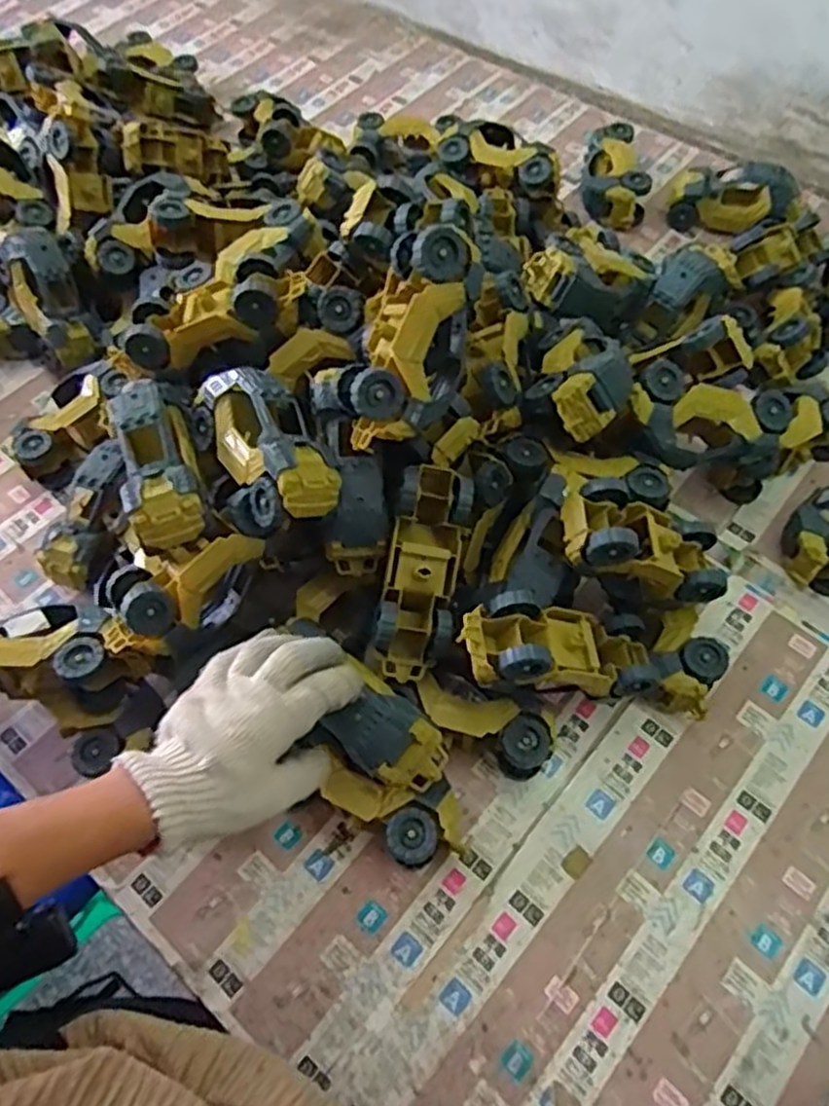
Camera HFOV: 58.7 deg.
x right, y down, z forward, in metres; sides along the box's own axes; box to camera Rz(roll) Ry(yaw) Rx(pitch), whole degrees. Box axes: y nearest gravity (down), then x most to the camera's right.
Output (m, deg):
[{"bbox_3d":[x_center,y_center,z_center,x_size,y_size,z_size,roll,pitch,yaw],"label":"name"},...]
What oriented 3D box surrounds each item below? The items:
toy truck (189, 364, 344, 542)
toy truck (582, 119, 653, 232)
[{"bbox_3d":[-0.124,-0.085,0.616,0.095,0.065,0.159,-48,60,23],"label":"toy truck"},{"bbox_3d":[0.279,-0.523,1.031,0.089,0.059,0.170,5,60,6],"label":"toy truck"}]

